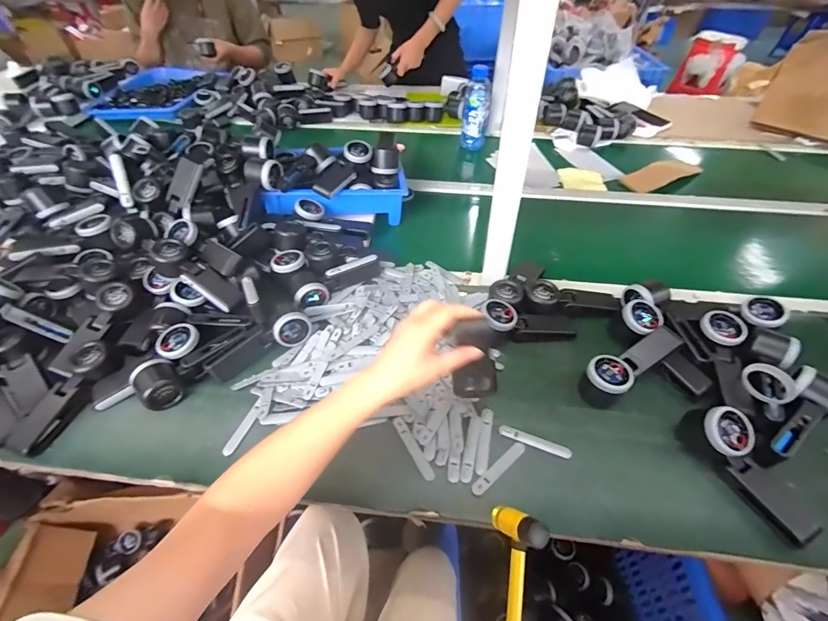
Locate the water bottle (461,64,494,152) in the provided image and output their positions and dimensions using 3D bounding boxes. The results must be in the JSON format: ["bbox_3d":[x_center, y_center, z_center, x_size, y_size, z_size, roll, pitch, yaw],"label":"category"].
[{"bbox_3d":[0.169,-0.555,1.094,0.070,0.196,0.055,-6,47,-6],"label":"water bottle"}]

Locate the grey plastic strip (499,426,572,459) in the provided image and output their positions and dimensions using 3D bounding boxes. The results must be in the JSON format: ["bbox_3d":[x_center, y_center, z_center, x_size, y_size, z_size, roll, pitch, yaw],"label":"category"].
[{"bbox_3d":[0.162,0.175,0.528,0.095,0.004,0.016,16,49,15],"label":"grey plastic strip"}]

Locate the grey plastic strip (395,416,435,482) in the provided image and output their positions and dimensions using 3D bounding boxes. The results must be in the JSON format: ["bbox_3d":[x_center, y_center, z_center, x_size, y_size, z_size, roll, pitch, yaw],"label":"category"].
[{"bbox_3d":[-0.001,0.181,0.523,0.015,0.004,0.097,-22,50,-19],"label":"grey plastic strip"}]

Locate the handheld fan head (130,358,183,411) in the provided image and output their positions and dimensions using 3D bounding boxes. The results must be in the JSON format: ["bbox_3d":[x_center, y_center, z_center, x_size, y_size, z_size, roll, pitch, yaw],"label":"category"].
[{"bbox_3d":[-0.366,0.108,0.569,0.064,0.057,0.052,35,56,29],"label":"handheld fan head"}]

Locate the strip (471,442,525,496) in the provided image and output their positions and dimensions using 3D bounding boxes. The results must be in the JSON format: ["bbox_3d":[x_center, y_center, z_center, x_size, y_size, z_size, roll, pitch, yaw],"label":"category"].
[{"bbox_3d":[0.110,0.202,0.506,0.093,0.004,0.016,-33,54,-27],"label":"strip"}]

